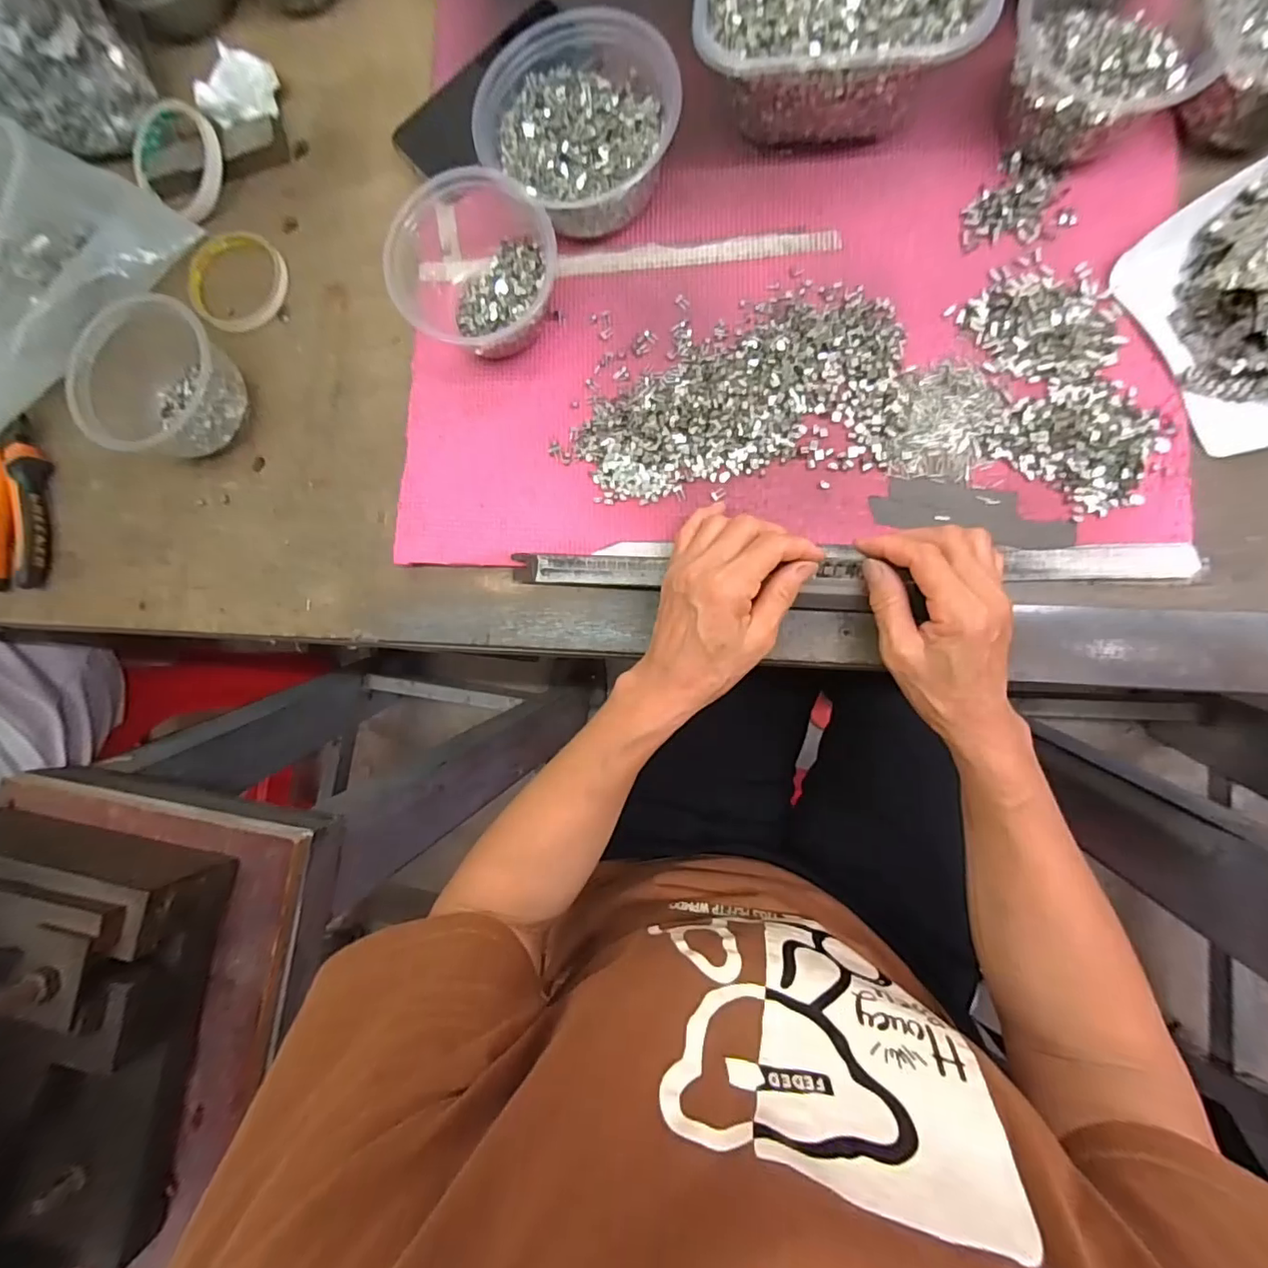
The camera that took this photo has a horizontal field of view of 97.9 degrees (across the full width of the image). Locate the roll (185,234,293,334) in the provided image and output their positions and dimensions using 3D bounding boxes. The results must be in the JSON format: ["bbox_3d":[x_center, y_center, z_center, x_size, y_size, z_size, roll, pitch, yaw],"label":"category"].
[{"bbox_3d":[-0.334,-0.296,0.464,0.086,0.008,0.083,22,90,9],"label":"roll"}]

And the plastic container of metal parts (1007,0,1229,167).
[{"bbox_3d":[0.288,-0.364,0.341,0.110,0.059,0.120,-1,86,8],"label":"plastic container of metal parts"}]

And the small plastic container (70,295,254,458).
[{"bbox_3d":[-0.364,-0.192,0.429,0.098,0.065,0.116,27,90,9],"label":"small plastic container"}]

